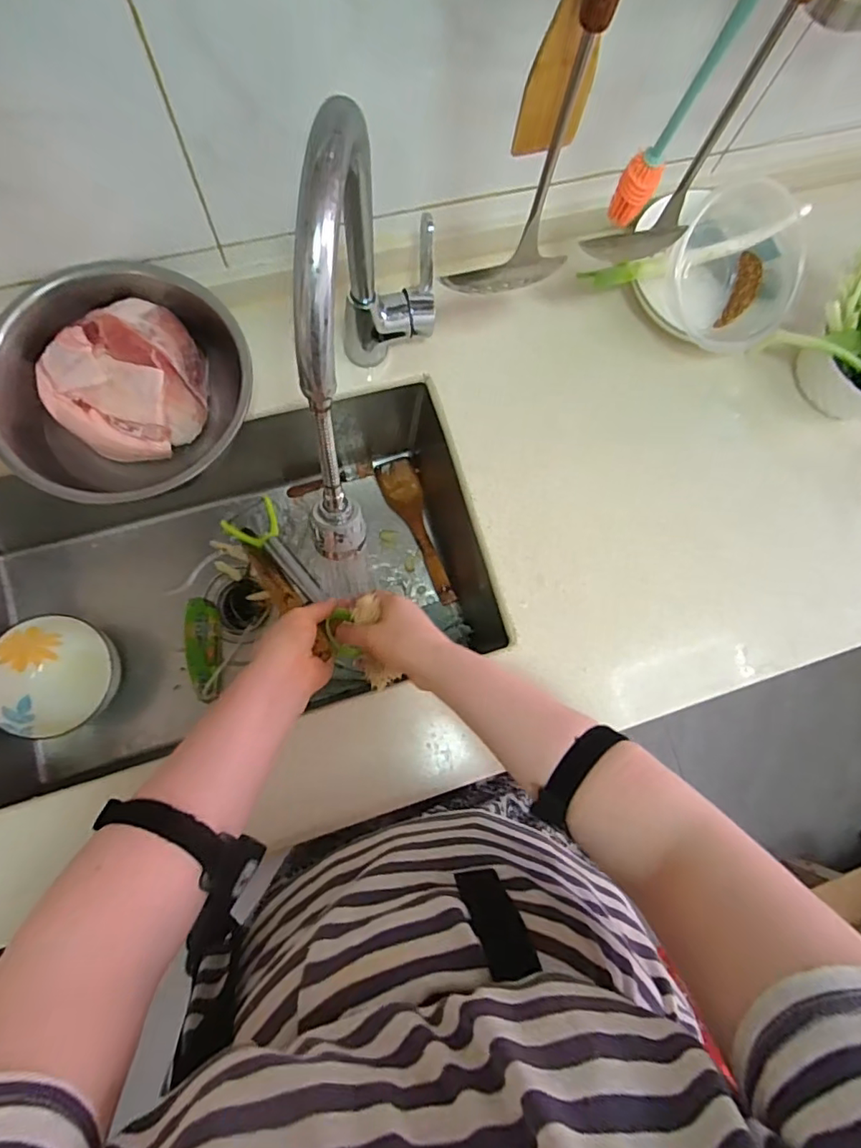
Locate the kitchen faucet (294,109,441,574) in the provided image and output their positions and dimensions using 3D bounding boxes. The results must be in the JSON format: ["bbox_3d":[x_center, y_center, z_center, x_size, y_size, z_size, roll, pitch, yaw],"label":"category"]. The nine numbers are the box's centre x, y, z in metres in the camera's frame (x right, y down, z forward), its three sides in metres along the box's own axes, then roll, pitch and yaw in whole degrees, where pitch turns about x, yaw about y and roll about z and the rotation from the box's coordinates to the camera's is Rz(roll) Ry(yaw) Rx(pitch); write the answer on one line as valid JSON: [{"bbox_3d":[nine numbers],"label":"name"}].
[{"bbox_3d":[-0.053,-0.181,0.458,0.082,0.330,0.297,8,81,-4],"label":"kitchen faucet"}]

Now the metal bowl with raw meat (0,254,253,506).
[{"bbox_3d":[-0.304,-0.187,0.565,0.239,0.099,0.231,1,81,-5],"label":"metal bowl with raw meat"}]

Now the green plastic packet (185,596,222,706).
[{"bbox_3d":[-0.328,0.110,0.792,0.049,0.024,0.145,-5,83,-6],"label":"green plastic packet"}]

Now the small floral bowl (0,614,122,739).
[{"bbox_3d":[-0.488,0.135,0.738,0.149,0.107,0.148,1,78,-5],"label":"small floral bowl"}]

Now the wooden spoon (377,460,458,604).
[{"bbox_3d":[-0.014,-0.068,0.845,0.058,0.015,0.237,-24,81,-9],"label":"wooden spoon"}]

